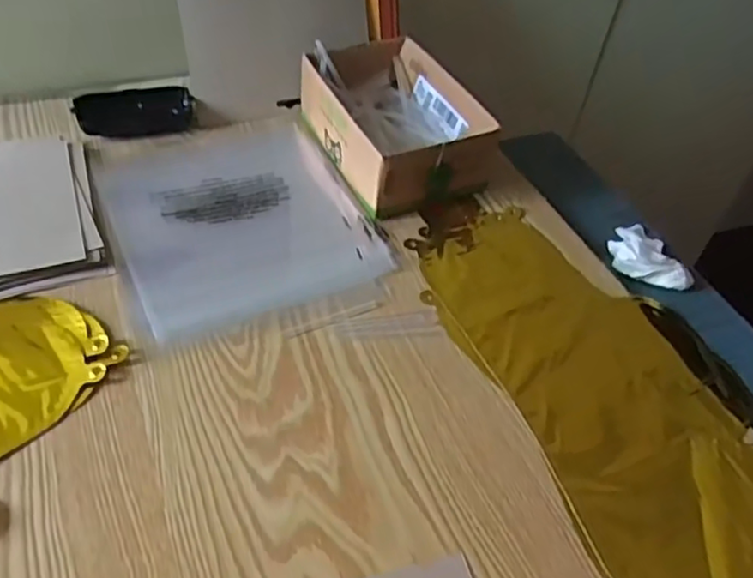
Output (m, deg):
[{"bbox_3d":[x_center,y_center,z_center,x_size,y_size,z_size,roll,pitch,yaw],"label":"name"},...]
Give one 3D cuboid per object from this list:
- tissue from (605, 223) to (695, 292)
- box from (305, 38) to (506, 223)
[{"bbox_3d":[0.243,-0.033,0.605,0.058,0.018,0.084,-11,49,-16],"label":"tissue"},{"bbox_3d":[0.017,-0.166,0.662,0.135,0.069,0.199,-16,50,-20],"label":"box"}]

